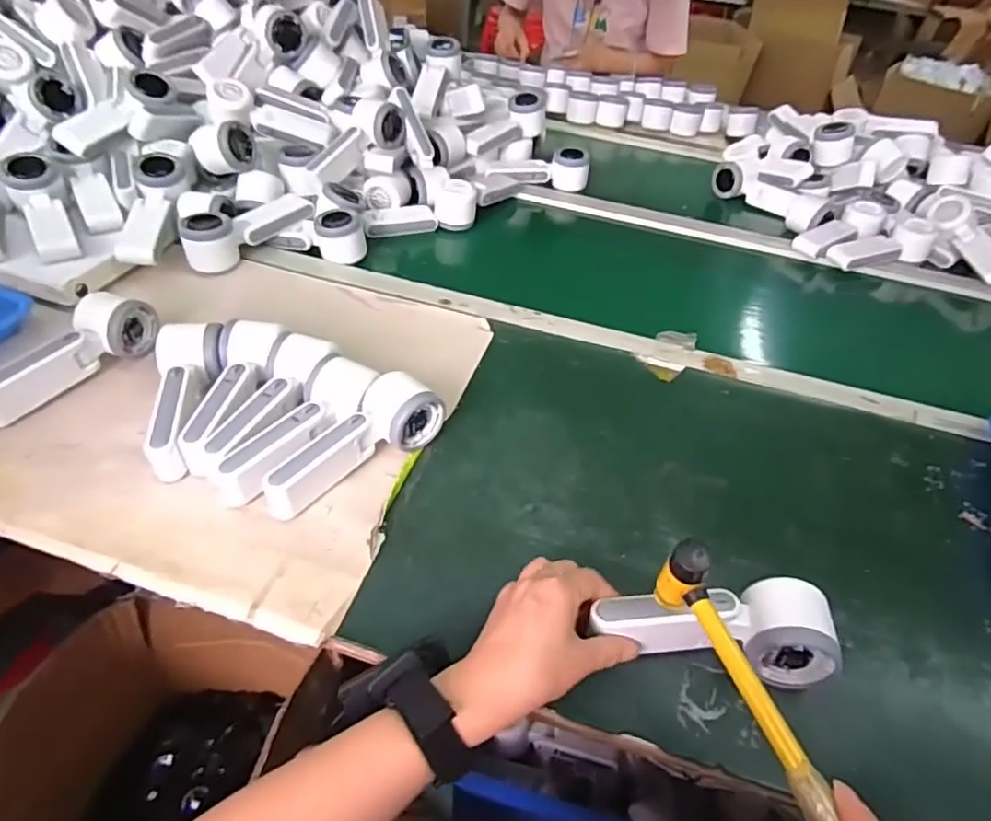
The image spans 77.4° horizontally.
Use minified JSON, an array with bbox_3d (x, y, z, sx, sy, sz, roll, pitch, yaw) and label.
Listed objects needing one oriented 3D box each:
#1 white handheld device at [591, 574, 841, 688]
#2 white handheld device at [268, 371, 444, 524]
[{"bbox_3d":[0.148,0.150,0.428,0.163,0.043,0.057,4,42,0],"label":"white handheld device"},{"bbox_3d":[-0.122,0.027,0.526,0.049,0.056,0.162,34,49,27],"label":"white handheld device"}]

